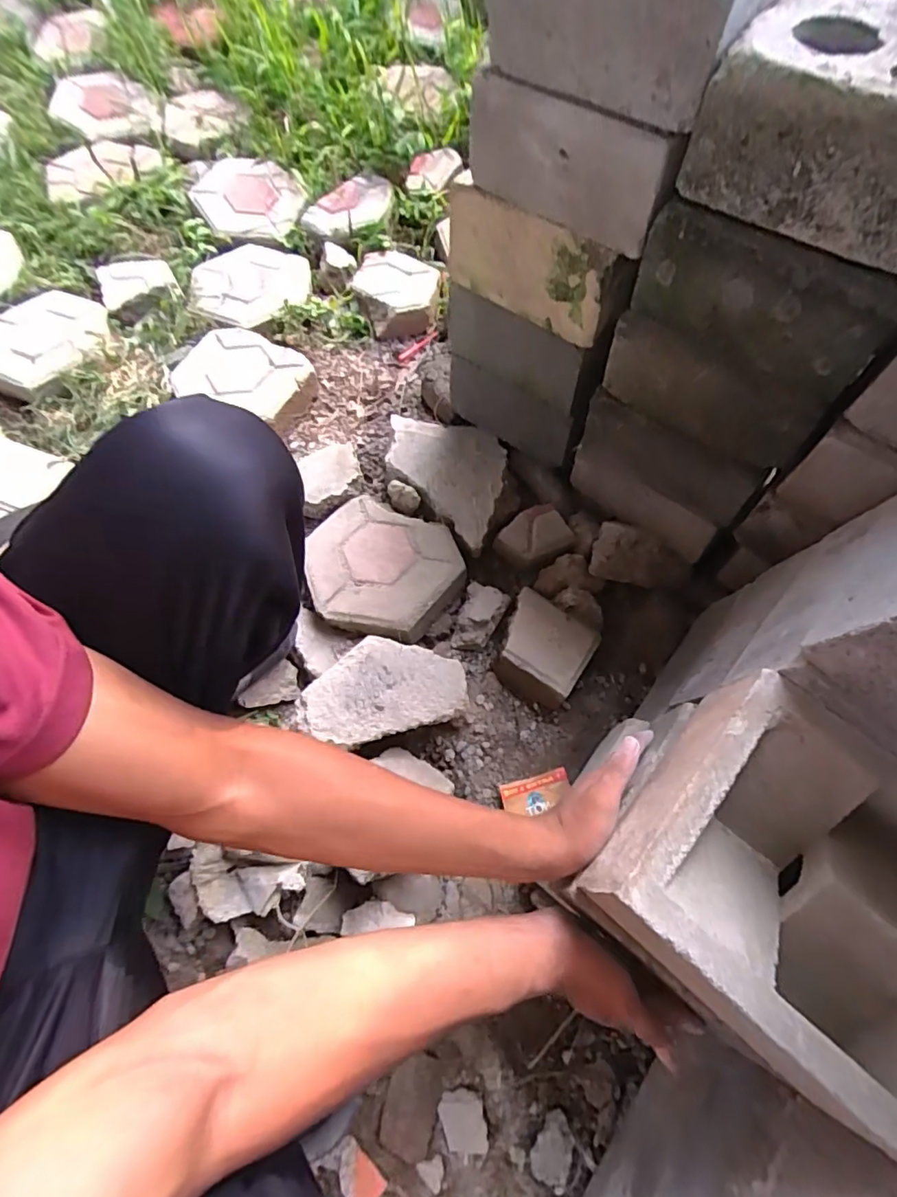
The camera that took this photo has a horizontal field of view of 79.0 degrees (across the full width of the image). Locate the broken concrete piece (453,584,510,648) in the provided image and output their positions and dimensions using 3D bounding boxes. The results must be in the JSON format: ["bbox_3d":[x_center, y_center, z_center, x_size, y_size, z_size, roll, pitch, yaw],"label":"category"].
[{"bbox_3d":[0.043,0.022,0.715,0.056,0.037,0.089,15,68,6],"label":"broken concrete piece"}]

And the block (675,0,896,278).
[{"bbox_3d":[0.318,-0.362,0.391,0.199,0.091,0.216,37,72,14],"label":"block"}]

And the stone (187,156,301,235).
[{"bbox_3d":[-0.374,-0.747,1.014,0.186,0.042,0.163,1,67,0],"label":"stone"}]

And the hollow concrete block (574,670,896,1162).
[{"bbox_3d":[0.239,0.199,0.387,0.201,0.105,0.203,37,72,14],"label":"hollow concrete block"}]

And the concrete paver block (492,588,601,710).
[{"bbox_3d":[0.119,0.060,0.687,0.115,0.054,0.118,31,70,12],"label":"concrete paver block"}]

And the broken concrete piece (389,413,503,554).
[{"bbox_3d":[0.010,-0.189,0.777,0.138,0.030,0.223,-39,73,-15],"label":"broken concrete piece"}]

